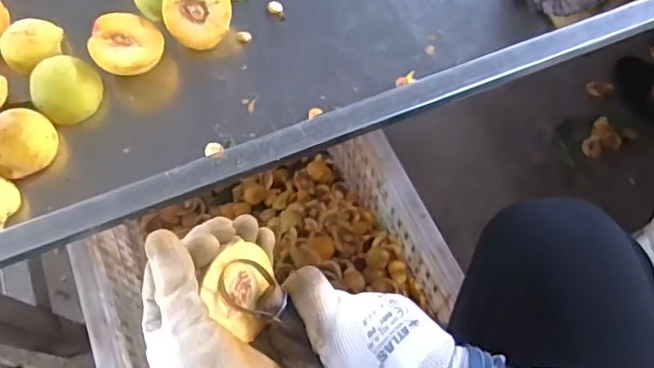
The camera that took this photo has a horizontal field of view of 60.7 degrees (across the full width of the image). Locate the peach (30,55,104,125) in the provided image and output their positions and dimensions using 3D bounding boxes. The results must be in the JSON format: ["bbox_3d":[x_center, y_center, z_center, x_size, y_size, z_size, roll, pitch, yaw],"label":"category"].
[{"bbox_3d":[-0.227,-0.082,0.486,0.052,0.030,0.050,4,66,2],"label":"peach"}]

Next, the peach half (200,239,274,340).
[{"bbox_3d":[-0.060,0.064,0.343,0.025,0.047,0.056,-3,66,37],"label":"peach half"}]

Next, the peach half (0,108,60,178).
[{"bbox_3d":[-0.255,-0.034,0.464,0.053,0.035,0.044,-37,71,-15],"label":"peach half"}]

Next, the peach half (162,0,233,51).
[{"bbox_3d":[-0.118,-0.156,0.508,0.060,0.021,0.061,38,98,-18],"label":"peach half"}]

